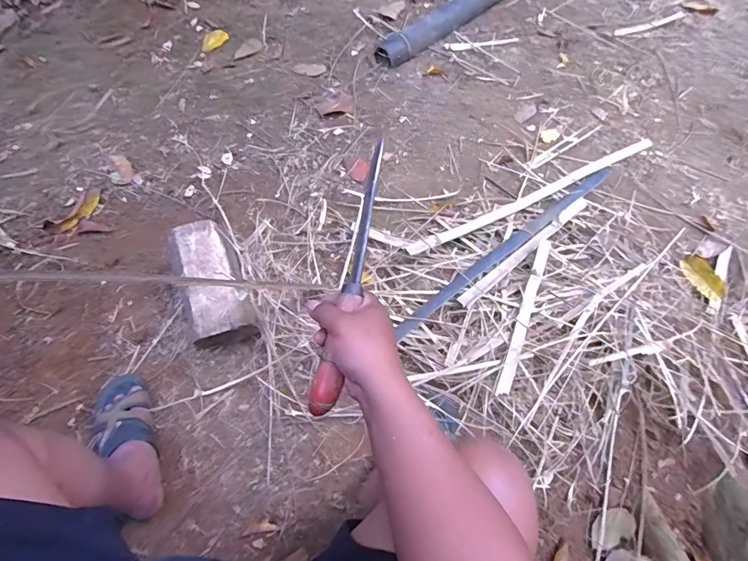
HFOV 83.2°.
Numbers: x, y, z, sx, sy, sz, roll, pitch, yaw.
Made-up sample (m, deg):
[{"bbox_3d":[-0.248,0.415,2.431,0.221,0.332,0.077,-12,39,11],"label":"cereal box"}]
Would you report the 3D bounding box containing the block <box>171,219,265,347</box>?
[{"bbox_3d":[-0.356,0.014,0.946,0.135,0.130,0.268,-22,65,-14],"label":"block"}]

